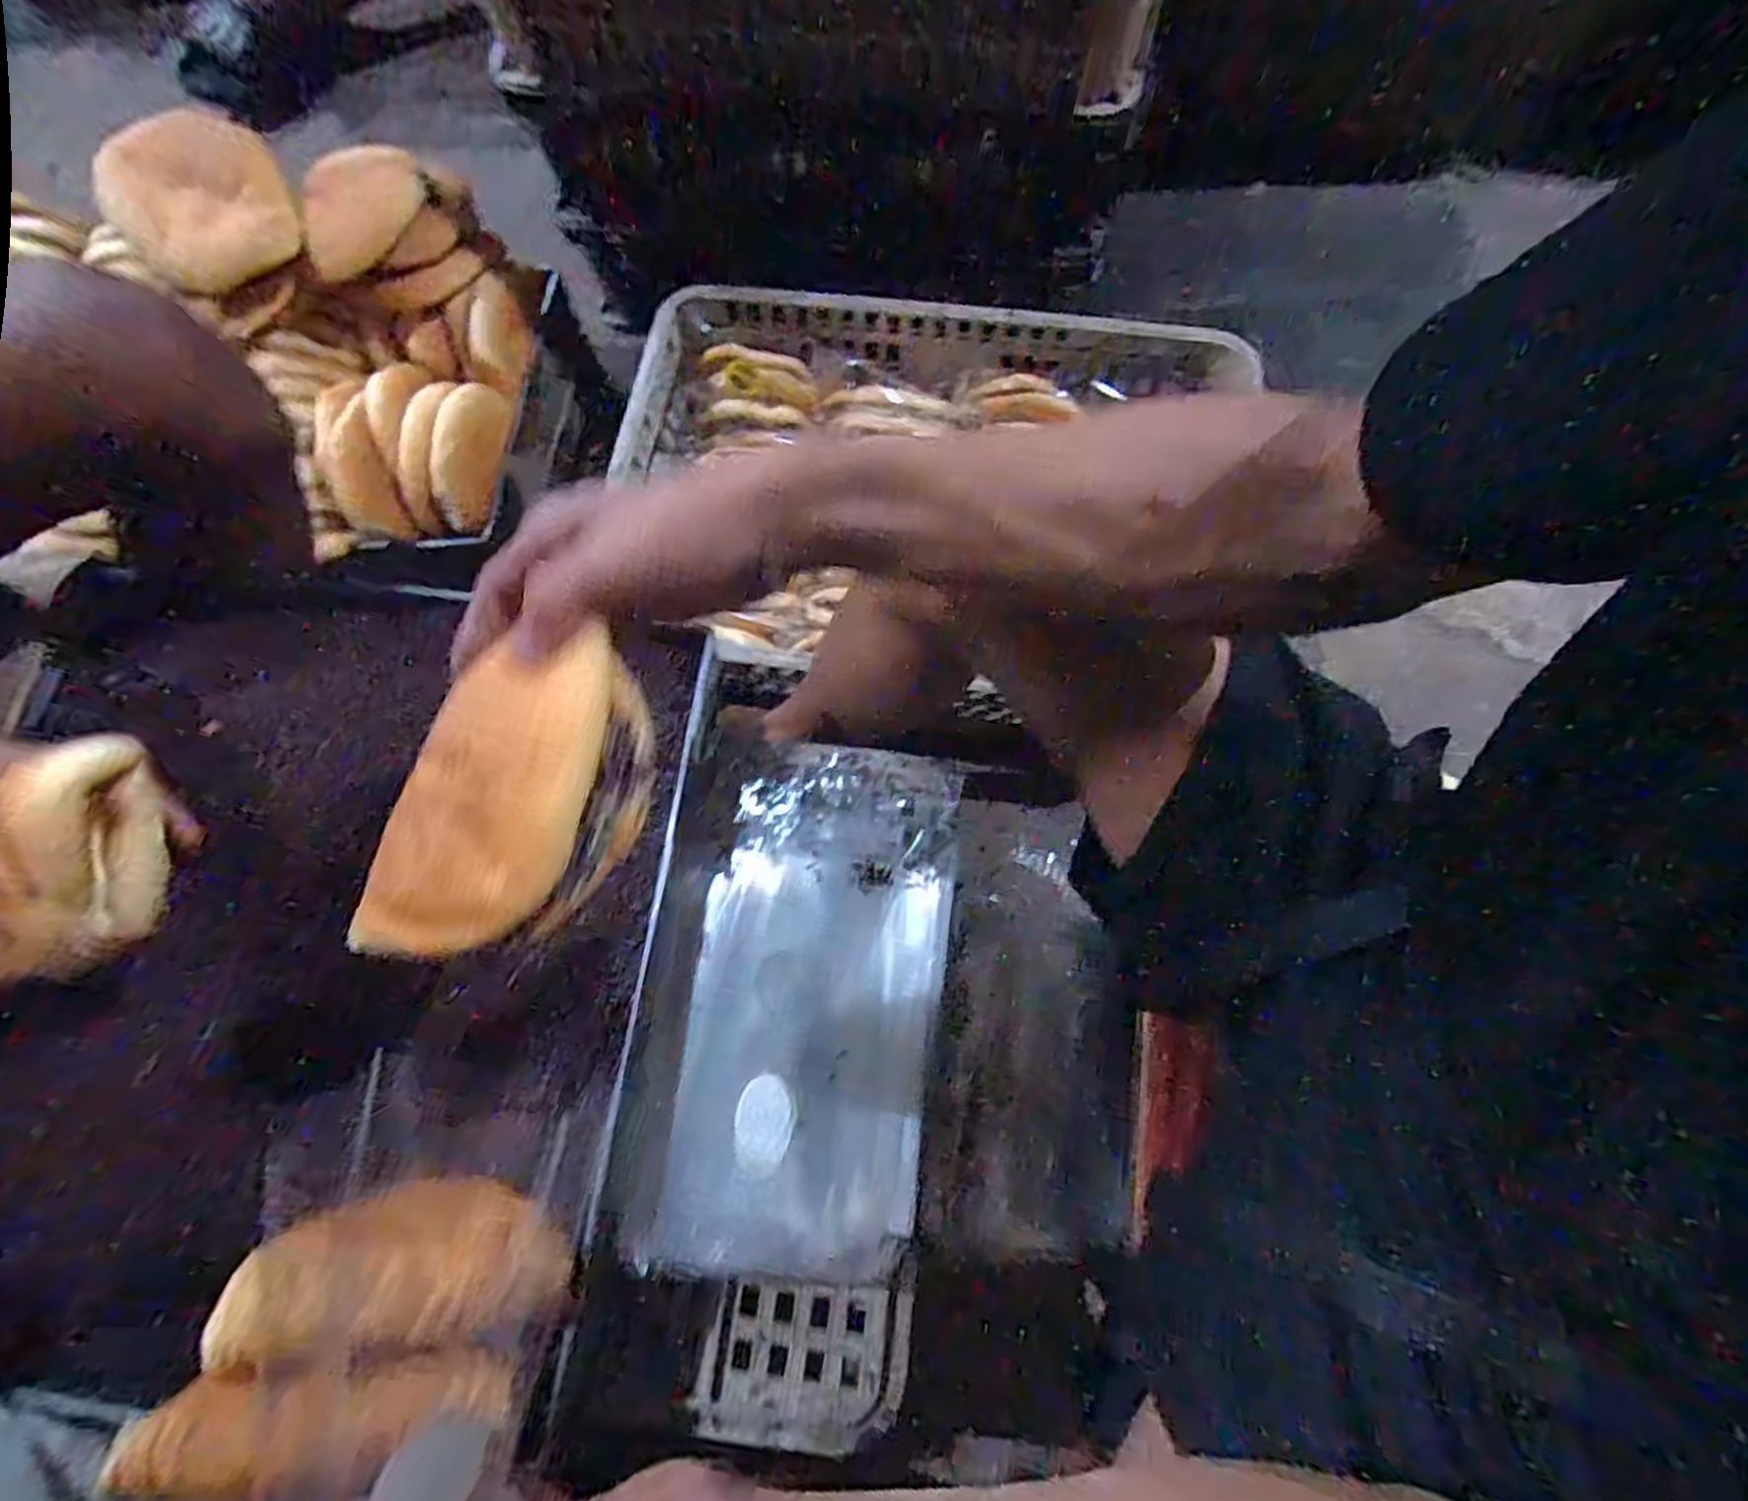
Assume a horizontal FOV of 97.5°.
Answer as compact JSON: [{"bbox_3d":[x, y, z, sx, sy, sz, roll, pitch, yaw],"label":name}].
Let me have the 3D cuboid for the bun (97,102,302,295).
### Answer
[{"bbox_3d":[-0.587,-0.483,0.675,0.133,0.038,0.117,-34,116,-6],"label":"bun"}]

